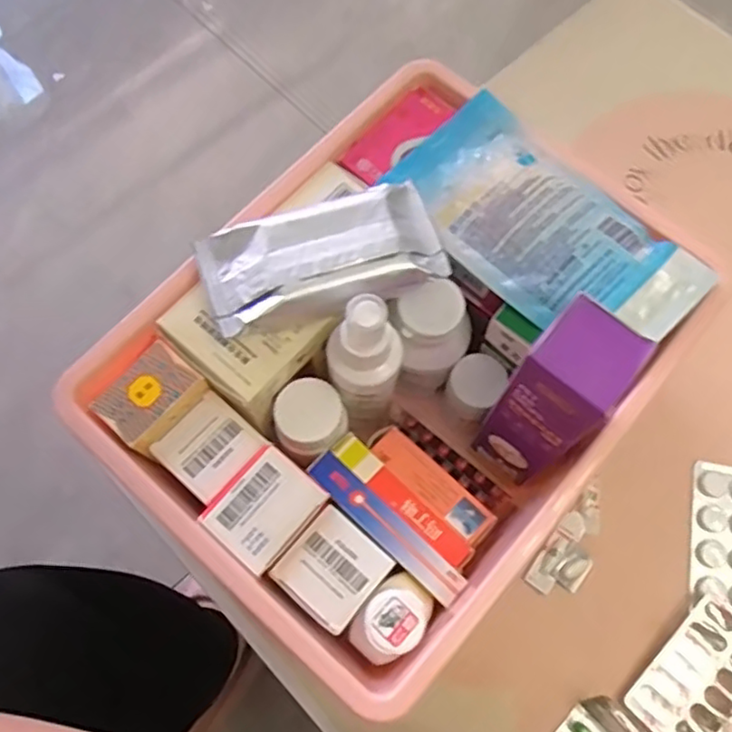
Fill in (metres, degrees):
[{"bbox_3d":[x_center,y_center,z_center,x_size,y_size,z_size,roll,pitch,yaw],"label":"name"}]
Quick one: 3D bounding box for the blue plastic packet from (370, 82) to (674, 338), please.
[{"bbox_3d":[0.089,-0.087,0.376,0.092,0.018,0.149,-42,75,-14],"label":"blue plastic packet"}]

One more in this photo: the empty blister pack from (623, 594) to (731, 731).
[{"bbox_3d":[0.200,0.184,0.389,0.056,0.009,0.087,42,75,14],"label":"empty blister pack"}]

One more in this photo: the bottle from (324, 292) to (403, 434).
[{"bbox_3d":[-0.001,0.005,0.374,0.038,0.137,0.032,-14,71,-5],"label":"bottle"}]

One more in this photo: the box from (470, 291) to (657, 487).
[{"bbox_3d":[0.093,0.021,0.340,0.042,0.153,0.041,40,75,13],"label":"box"}]

